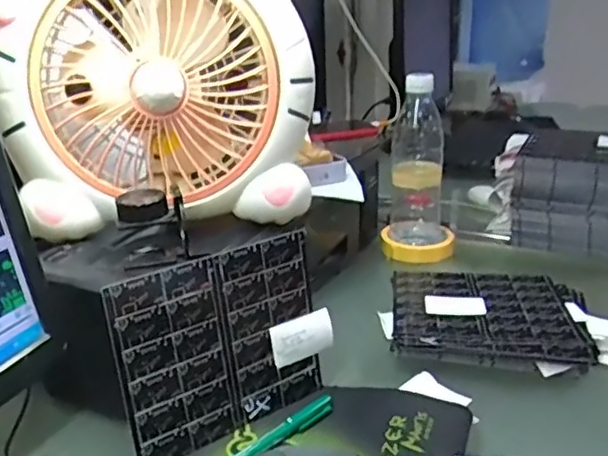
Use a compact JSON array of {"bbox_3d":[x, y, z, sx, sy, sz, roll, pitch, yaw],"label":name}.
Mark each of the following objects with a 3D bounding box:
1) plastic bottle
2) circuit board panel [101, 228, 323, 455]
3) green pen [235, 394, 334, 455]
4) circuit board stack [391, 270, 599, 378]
[{"bbox_3d":[0.149,-0.079,0.809,0.075,0.227,0.063,1,21,6],"label":"plastic bottle"},{"bbox_3d":[-0.059,0.090,0.479,0.167,0.142,0.005,-17,17,-34],"label":"circuit board panel"},{"bbox_3d":[-0.026,0.162,0.469,0.019,0.012,0.143,17,28,41],"label":"green pen"},{"bbox_3d":[0.183,0.086,0.623,0.182,0.027,0.156,3,21,11],"label":"circuit board stack"}]

